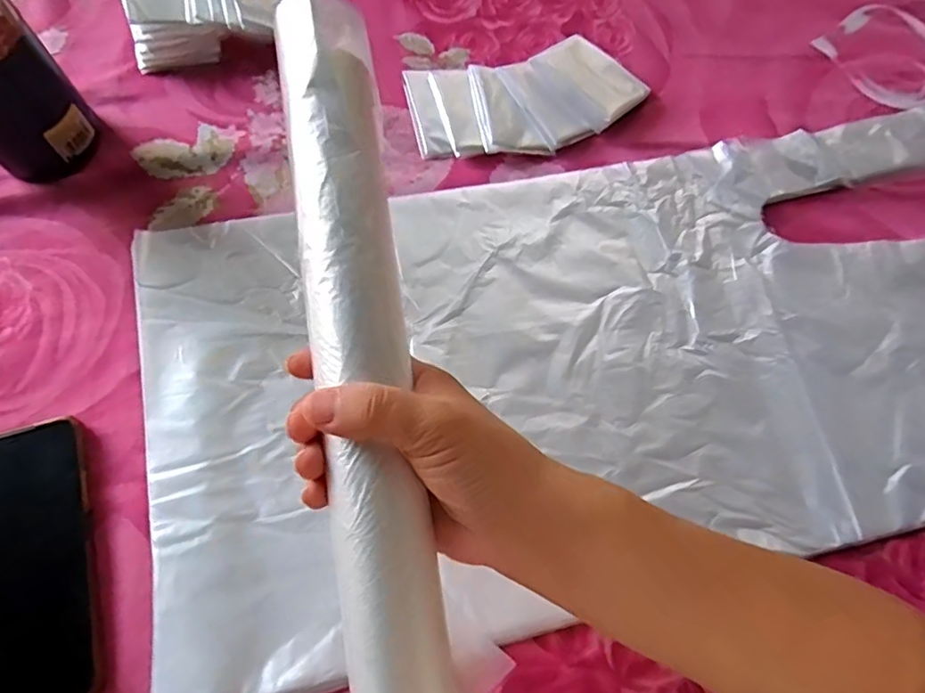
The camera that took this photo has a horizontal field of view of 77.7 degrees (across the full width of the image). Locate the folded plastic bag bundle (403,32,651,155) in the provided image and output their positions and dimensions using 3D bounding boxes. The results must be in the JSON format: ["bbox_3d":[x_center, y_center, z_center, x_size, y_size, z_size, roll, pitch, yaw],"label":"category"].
[{"bbox_3d":[0.054,-0.205,0.474,0.191,0.023,0.091,-15,70,-8],"label":"folded plastic bag bundle"}]

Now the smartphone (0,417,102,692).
[{"bbox_3d":[-0.255,0.125,0.330,0.077,0.017,0.160,-15,70,-8],"label":"smartphone"}]

